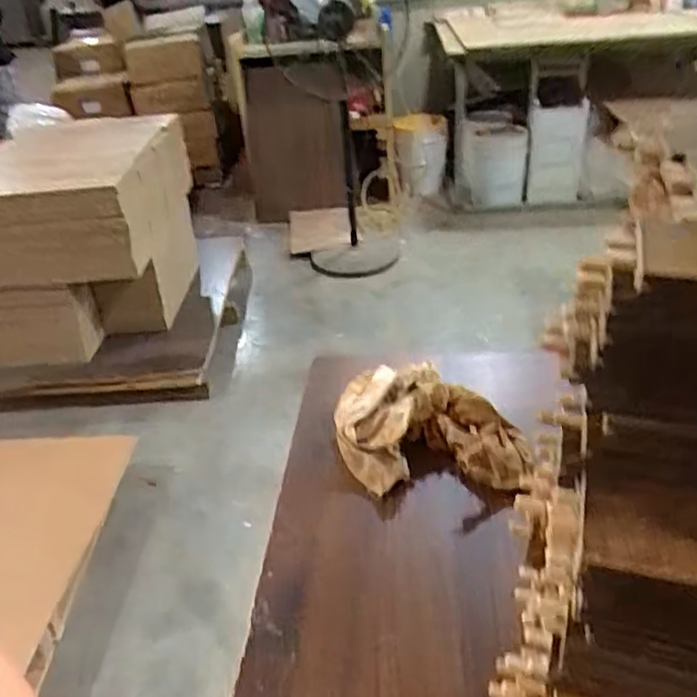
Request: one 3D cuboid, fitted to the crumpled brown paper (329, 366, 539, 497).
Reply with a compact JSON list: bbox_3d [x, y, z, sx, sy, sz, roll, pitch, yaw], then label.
[{"bbox_3d":[0.081,0.081,0.679,0.191,0.050,0.146,-1,33,8],"label":"crumpled brown paper"}]

